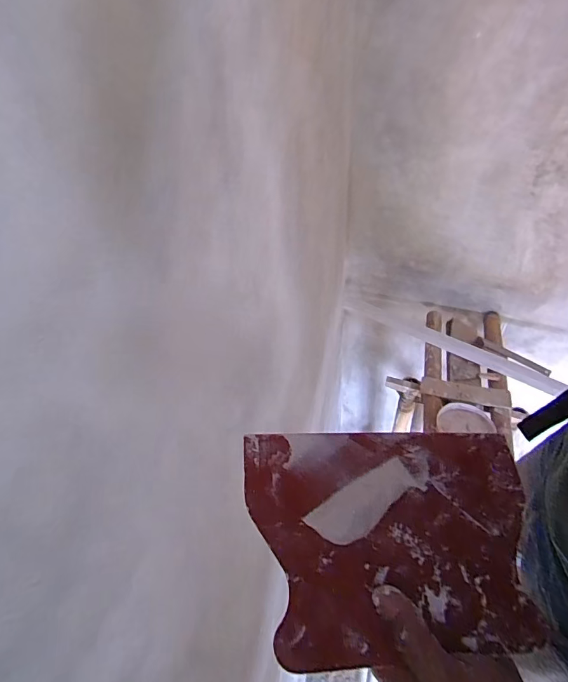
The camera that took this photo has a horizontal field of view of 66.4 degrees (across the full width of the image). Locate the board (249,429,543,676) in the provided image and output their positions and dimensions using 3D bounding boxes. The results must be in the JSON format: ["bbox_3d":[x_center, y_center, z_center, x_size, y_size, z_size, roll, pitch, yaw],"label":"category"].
[{"bbox_3d":[0.079,0.134,0.304,0.203,0.005,0.143,1,59,-9],"label":"board"}]

